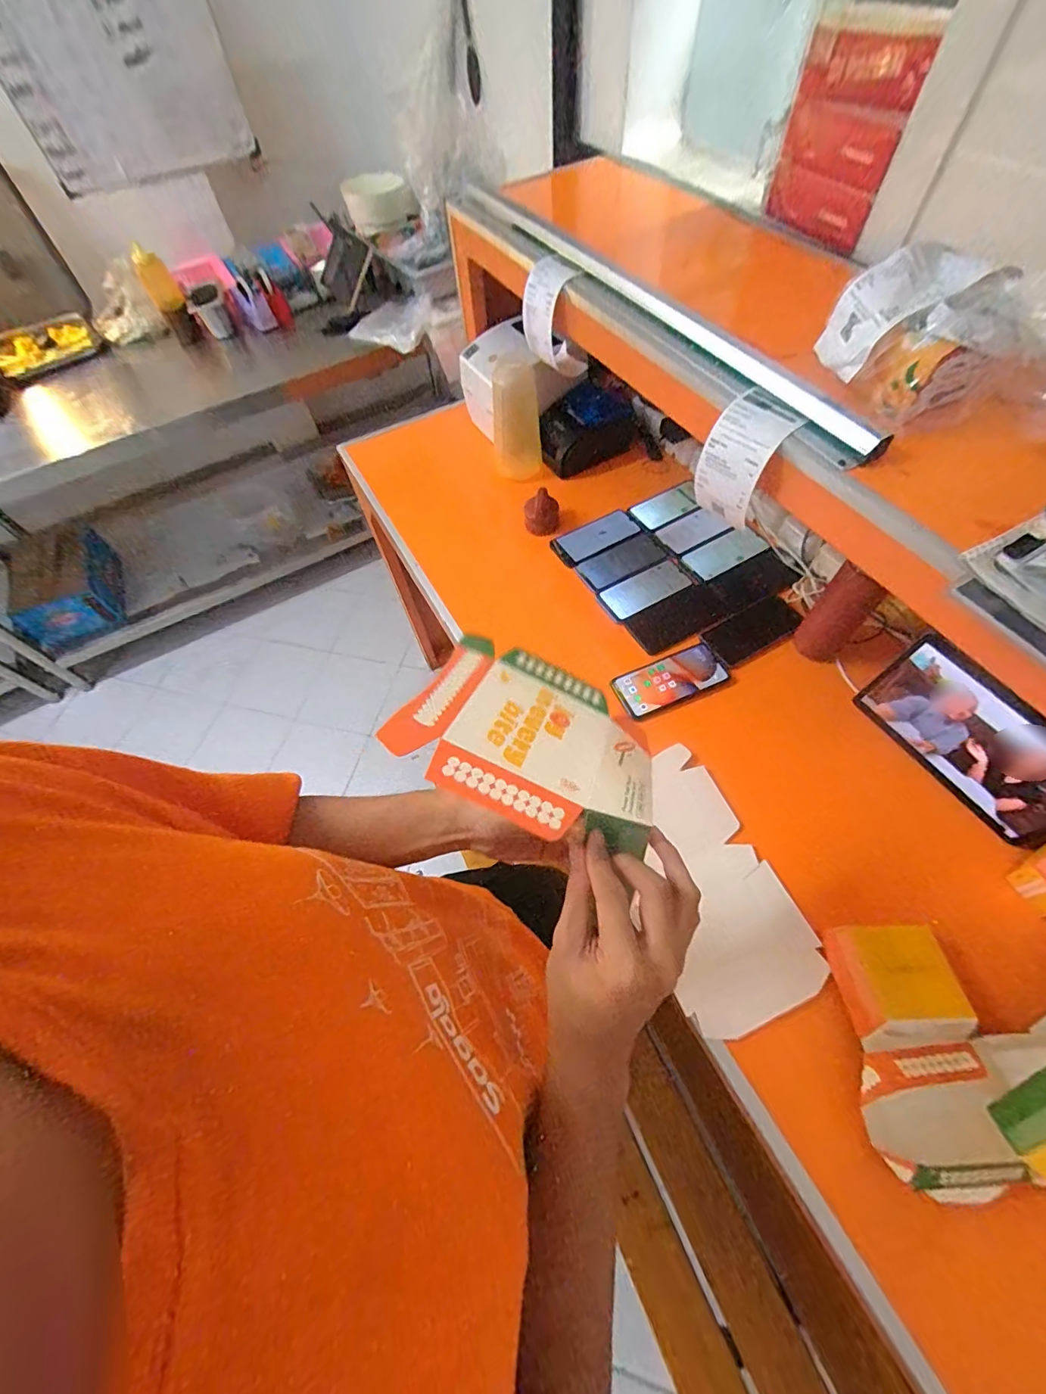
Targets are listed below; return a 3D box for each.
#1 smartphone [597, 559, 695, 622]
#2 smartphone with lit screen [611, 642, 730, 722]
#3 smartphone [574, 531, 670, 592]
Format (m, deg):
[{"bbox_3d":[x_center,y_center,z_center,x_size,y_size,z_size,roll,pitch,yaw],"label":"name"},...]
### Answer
[{"bbox_3d":[0.213,-0.188,0.856,0.159,0.014,0.072,-24,62,-10],"label":"smartphone"},{"bbox_3d":[0.228,-0.027,0.763,0.172,0.013,0.080,-22,62,-9],"label":"smartphone with lit screen"},{"bbox_3d":[0.178,-0.247,0.890,0.159,0.012,0.077,-25,62,-11],"label":"smartphone"}]

